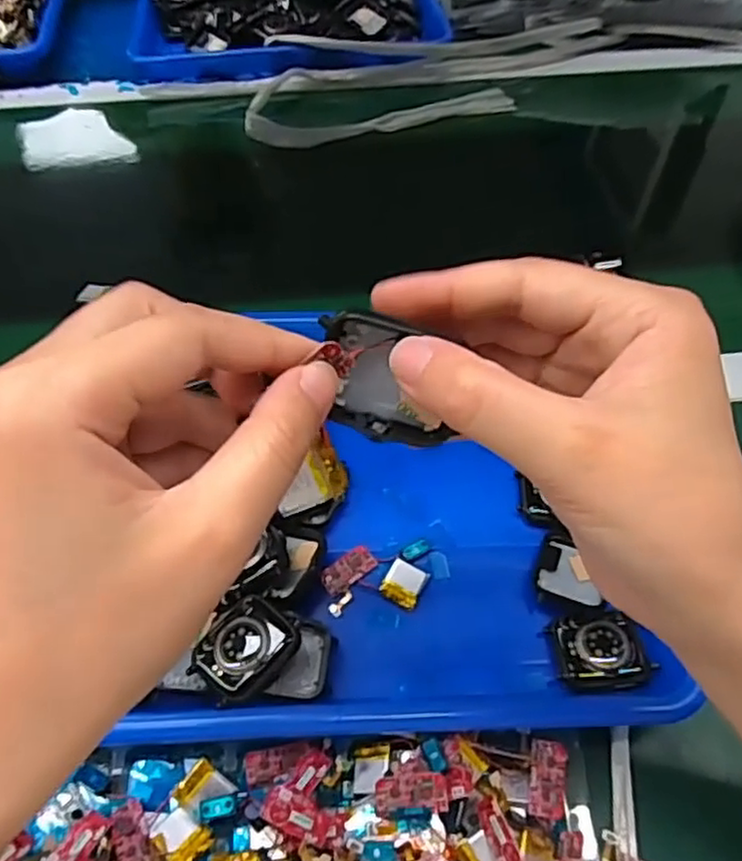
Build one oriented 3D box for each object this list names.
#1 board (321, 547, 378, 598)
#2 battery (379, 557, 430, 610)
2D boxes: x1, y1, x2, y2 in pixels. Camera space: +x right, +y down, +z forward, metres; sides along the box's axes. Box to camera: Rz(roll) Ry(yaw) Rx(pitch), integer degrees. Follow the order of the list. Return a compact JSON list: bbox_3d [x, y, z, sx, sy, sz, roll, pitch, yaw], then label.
[{"bbox_3d":[-0.012,0.071,0.343,0.029,0.004,0.015,-36,60,-24],"label":"board"},{"bbox_3d":[0.016,0.076,0.339,0.019,0.006,0.020,22,56,16],"label":"battery"}]

